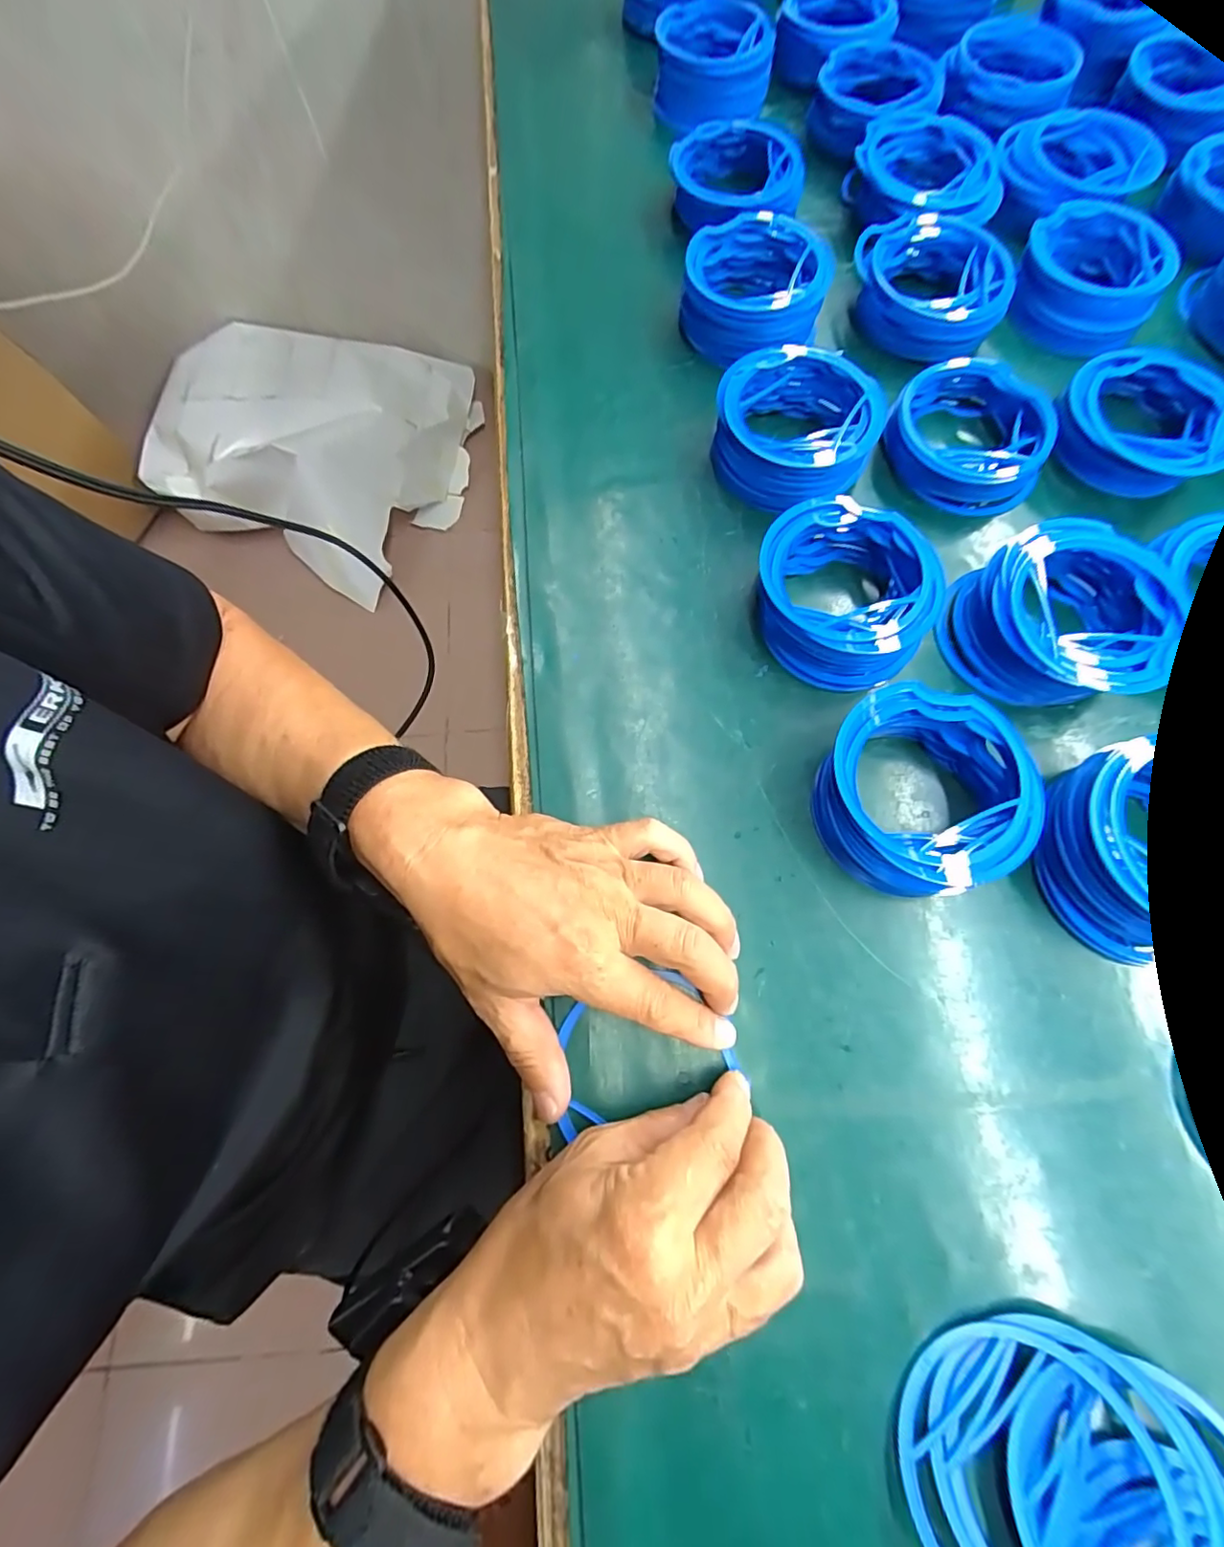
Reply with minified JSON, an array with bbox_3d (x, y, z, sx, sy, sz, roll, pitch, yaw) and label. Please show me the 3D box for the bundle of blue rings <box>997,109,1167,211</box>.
[{"bbox_3d":[0.348,-0.471,0.431,0.105,0.026,0.100,0,72,0],"label":"bundle of blue rings"}]

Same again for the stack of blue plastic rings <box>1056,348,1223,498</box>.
[{"bbox_3d":[0.342,-0.232,0.369,0.100,0.042,0.087,19,73,6],"label":"stack of blue plastic rings"}]

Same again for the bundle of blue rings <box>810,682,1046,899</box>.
[{"bbox_3d":[0.159,0.010,0.293,0.100,0.039,0.101,0,72,0],"label":"bundle of blue rings"}]

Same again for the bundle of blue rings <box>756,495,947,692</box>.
[{"bbox_3d":[0.133,-0.106,0.329,0.099,0.038,0.101,17,73,6],"label":"bundle of blue rings"}]

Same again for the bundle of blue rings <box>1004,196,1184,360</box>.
[{"bbox_3d":[0.348,-0.364,0.416,0.100,0.048,0.090,34,75,10],"label":"bundle of blue rings"}]

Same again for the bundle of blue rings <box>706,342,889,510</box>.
[{"bbox_3d":[0.114,-0.218,0.361,0.099,0.041,0.095,0,72,0],"label":"bundle of blue rings"}]

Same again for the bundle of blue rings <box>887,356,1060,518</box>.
[{"bbox_3d":[0.234,-0.224,0.374,0.099,0.039,0.089,16,73,6],"label":"bundle of blue rings"}]

